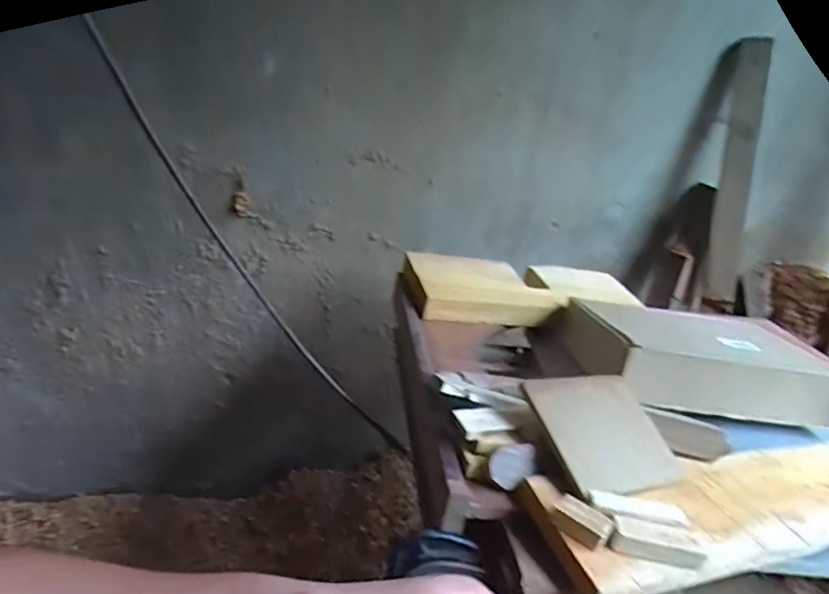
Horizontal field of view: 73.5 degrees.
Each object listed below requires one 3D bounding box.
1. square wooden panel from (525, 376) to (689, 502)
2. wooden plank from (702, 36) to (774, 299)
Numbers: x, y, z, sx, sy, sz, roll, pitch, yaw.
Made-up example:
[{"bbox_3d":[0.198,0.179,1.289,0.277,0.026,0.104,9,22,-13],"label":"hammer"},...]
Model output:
[{"bbox_3d":[0.175,0.123,0.509,0.138,0.012,0.114,0,56,-34],"label":"square wooden panel"},{"bbox_3d":[0.592,-0.219,1.026,0.060,0.462,0.027,14,23,39],"label":"wooden plank"}]

